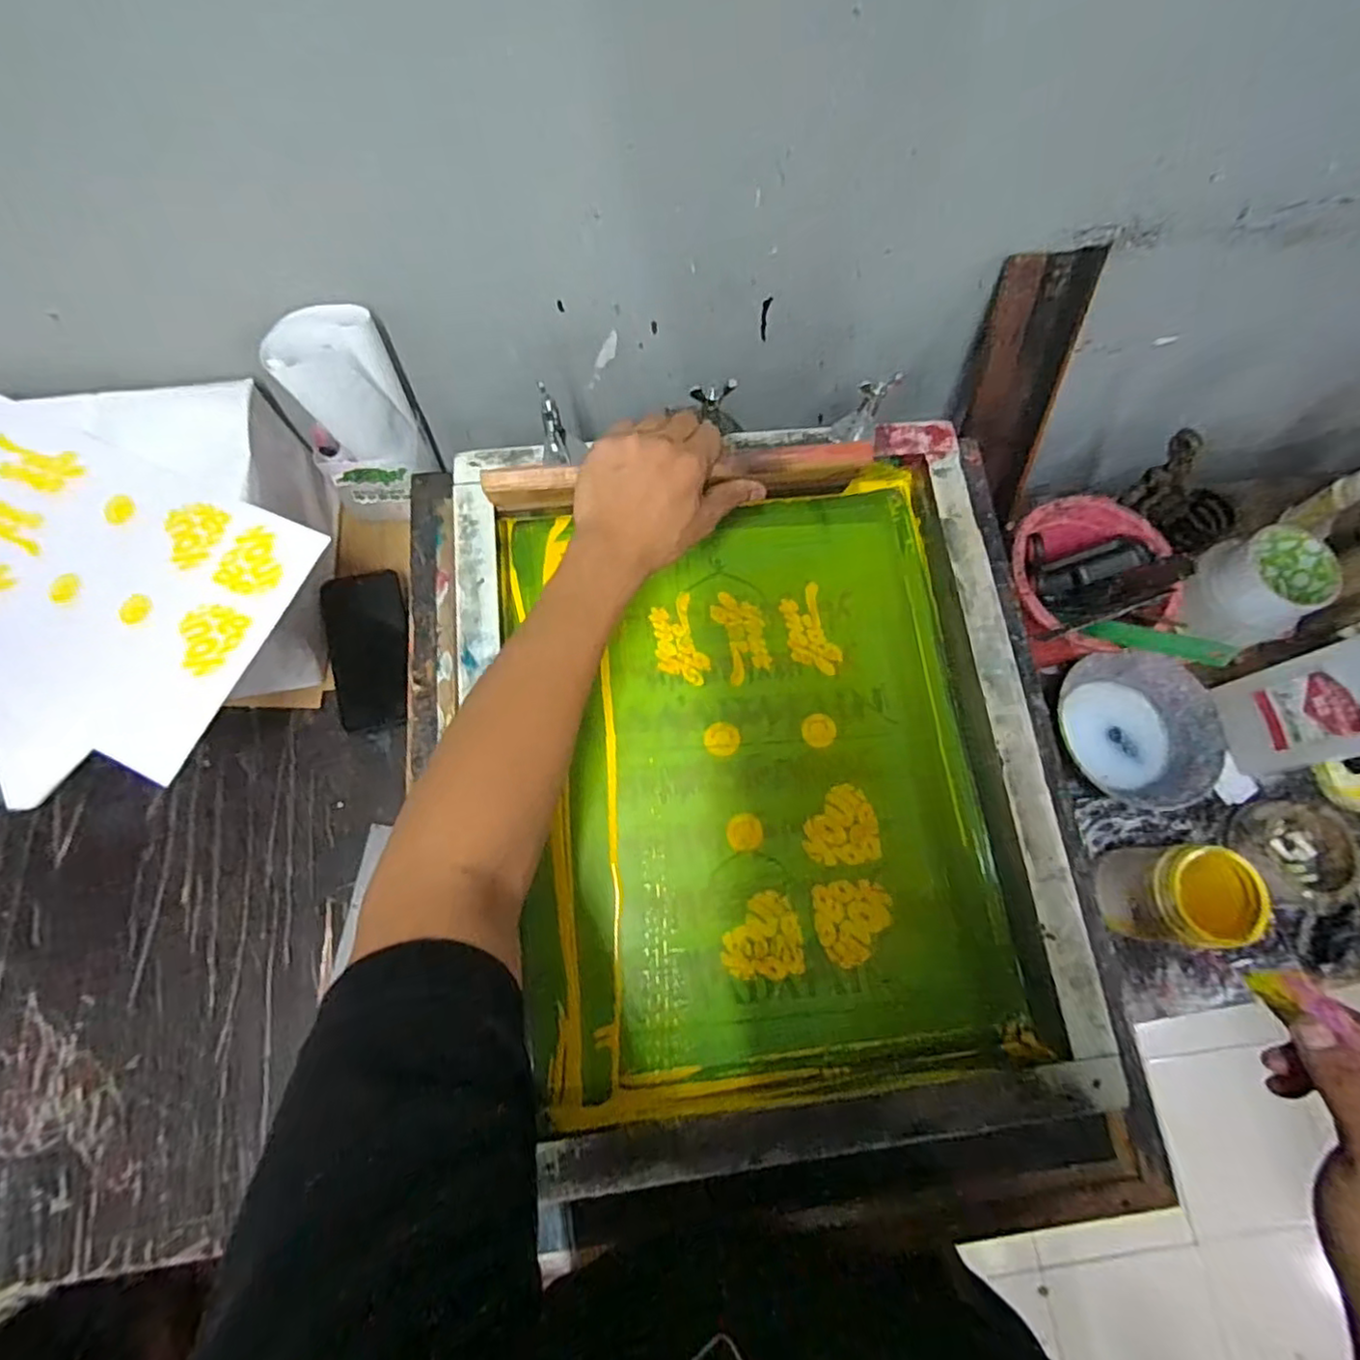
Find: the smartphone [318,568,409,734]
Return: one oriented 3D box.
[{"bbox_3d":[-0.308,-0.030,0.651,0.077,0.012,0.147,-13,97,-18],"label":"smartphone"}]

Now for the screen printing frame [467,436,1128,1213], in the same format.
[{"bbox_3d":[0.053,0.053,0.484,0.420,0.052,0.561,-7,74,-4],"label":"screen printing frame"}]

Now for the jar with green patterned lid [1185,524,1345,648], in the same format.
[{"bbox_3d":[0.540,-0.085,0.620,0.083,0.081,0.095,-16,74,-8],"label":"jar with green patterned lid"}]

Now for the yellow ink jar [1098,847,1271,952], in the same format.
[{"bbox_3d":[0.423,0.186,0.566,0.087,0.106,0.075,2,72,-2],"label":"yellow ink jar"}]

